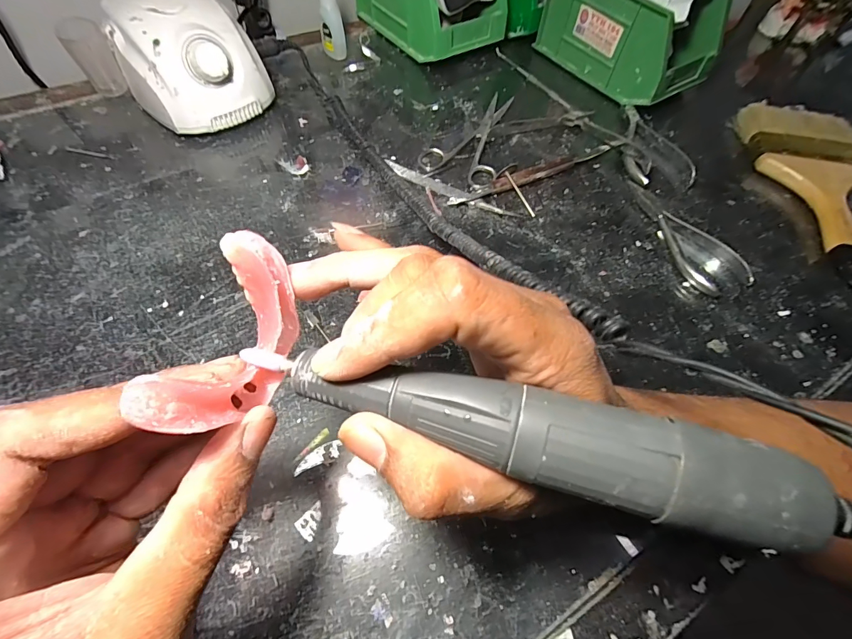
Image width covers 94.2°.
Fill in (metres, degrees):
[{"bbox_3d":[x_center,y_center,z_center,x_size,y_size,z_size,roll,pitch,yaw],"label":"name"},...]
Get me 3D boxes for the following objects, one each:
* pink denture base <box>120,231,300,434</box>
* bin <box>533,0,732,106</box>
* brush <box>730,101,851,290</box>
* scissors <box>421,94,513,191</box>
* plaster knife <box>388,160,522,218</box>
[{"bbox_3d":[-0.060,0.011,0.132,0.014,0.053,0.062,11,59,4],"label":"pink denture base"},{"bbox_3d":[0.218,-0.313,0.426,0.094,0.085,0.166,-29,65,-19],"label":"bin"},{"bbox_3d":[0.358,-0.118,0.353,0.096,0.023,0.223,8,59,1],"label":"brush"},{"bbox_3d":[0.043,-0.177,0.378,0.069,0.009,0.130,18,60,7],"label":"scissors"},{"bbox_3d":[0.019,-0.110,0.337,0.125,0.006,0.017,26,61,12],"label":"plaster knife"}]

